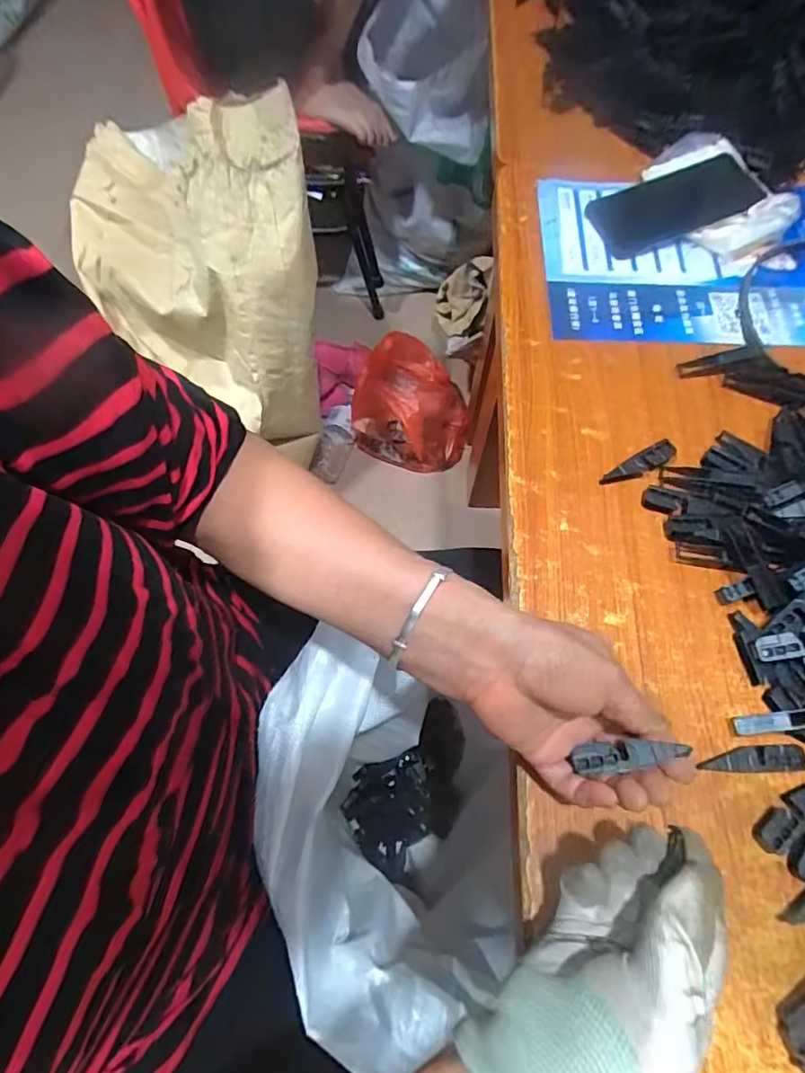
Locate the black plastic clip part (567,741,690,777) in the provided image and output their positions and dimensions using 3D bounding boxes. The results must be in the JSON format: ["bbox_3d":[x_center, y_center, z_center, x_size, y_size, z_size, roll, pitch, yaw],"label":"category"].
[{"bbox_3d":[0.134,0.128,0.316,0.064,0.008,0.014,-9,67,5],"label":"black plastic clip part"}]

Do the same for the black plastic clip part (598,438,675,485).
[{"bbox_3d":[0.190,-0.056,0.430,0.066,0.012,0.017,-30,71,-13],"label":"black plastic clip part"}]

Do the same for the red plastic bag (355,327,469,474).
[{"bbox_3d":[0.019,-0.256,1.024,0.221,0.184,0.181,9,67,4],"label":"red plastic bag"}]

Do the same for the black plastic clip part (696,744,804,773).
[{"bbox_3d":[0.224,0.143,0.345,0.063,0.009,0.016,-2,67,-2],"label":"black plastic clip part"}]

